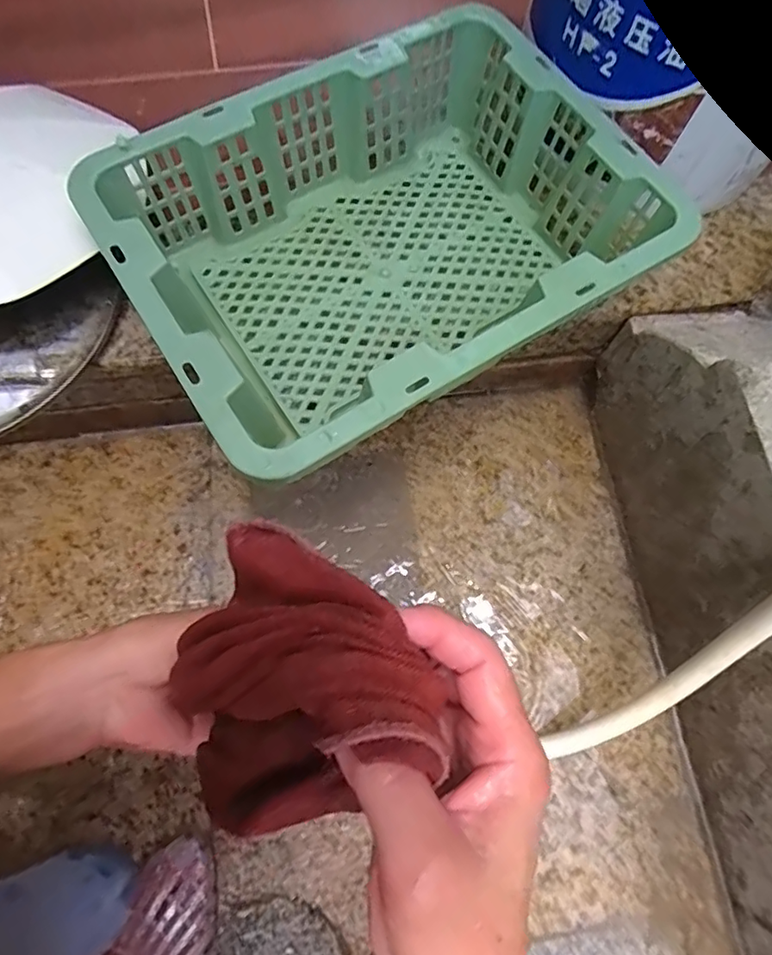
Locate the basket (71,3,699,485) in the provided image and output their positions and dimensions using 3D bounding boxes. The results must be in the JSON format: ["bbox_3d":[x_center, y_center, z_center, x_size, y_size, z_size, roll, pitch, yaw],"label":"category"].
[{"bbox_3d":[-0.001,-0.181,0.433,0.364,0.090,0.277,-32,75,-11],"label":"basket"}]

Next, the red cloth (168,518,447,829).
[{"bbox_3d":[-0.038,0.084,0.208,0.104,0.076,0.099,35,75,10],"label":"red cloth"}]

